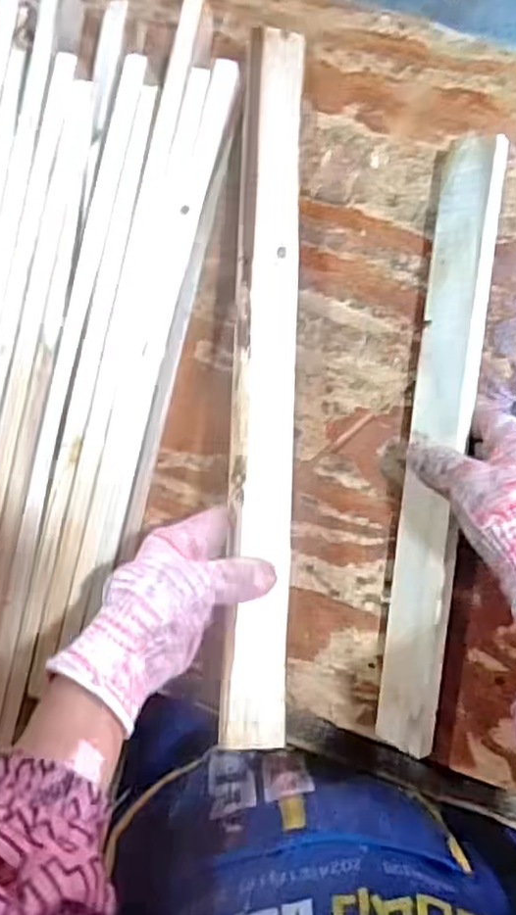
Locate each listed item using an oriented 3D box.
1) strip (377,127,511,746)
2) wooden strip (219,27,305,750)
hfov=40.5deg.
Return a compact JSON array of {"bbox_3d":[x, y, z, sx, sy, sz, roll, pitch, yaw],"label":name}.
[{"bbox_3d":[0.126,-0.008,0.488,0.035,0.033,0.417,6,91,4],"label":"strip"},{"bbox_3d":[0.005,-0.060,0.467,0.041,0.012,0.481,1,82,4],"label":"wooden strip"}]

